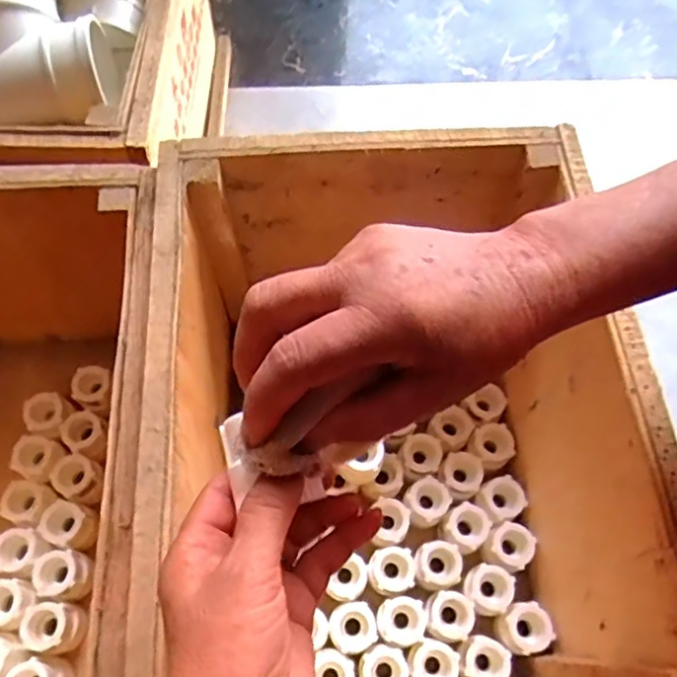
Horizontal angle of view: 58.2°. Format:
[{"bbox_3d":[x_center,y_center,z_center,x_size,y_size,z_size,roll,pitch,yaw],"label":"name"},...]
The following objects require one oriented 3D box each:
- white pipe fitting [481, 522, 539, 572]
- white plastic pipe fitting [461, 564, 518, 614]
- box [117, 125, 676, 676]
[{"bbox_3d":[0.149,0.183,0.534,0.037,0.029,0.036,1,63,-1],"label":"white pipe fitting"},{"bbox_3d":[0.127,0.215,0.522,0.036,0.033,0.037,1,63,-1],"label":"white plastic pipe fitting"},{"bbox_3d":[0.034,0.079,0.466,0.302,0.231,0.392,-3,64,-3],"label":"box"}]

